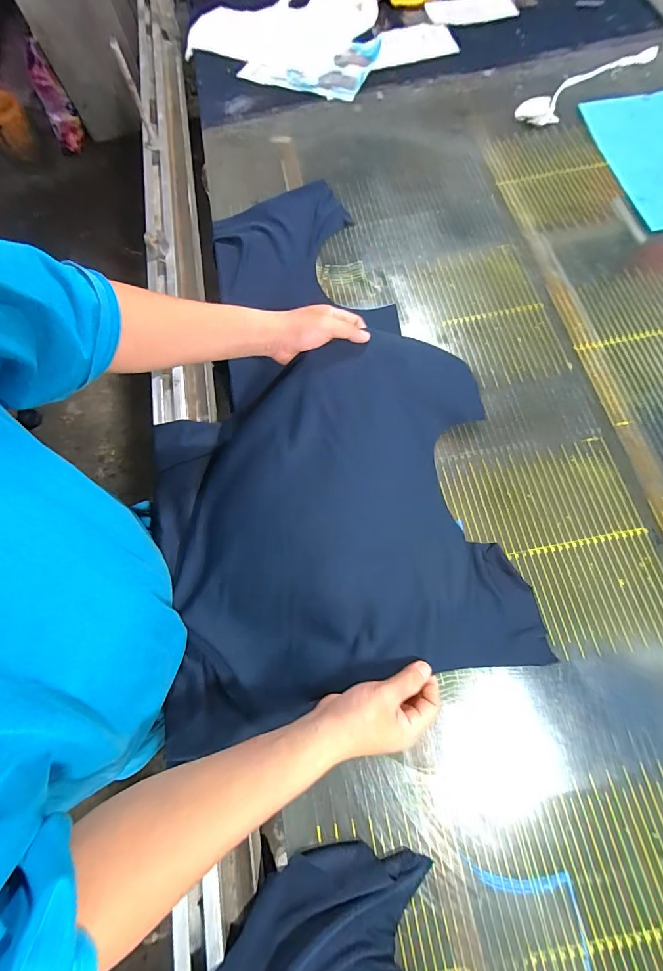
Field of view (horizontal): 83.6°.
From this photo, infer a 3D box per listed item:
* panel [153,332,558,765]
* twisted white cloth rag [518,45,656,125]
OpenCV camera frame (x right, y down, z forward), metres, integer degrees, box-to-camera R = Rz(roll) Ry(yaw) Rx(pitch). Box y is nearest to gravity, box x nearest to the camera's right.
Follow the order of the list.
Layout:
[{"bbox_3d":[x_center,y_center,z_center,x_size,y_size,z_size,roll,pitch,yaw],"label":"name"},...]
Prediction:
[{"bbox_3d":[0.001,0.047,0.478,0.461,0.104,0.425,-13,71,-2],"label":"panel"},{"bbox_3d":[0.570,-0.896,0.825,0.395,0.024,0.068,-36,74,-9],"label":"twisted white cloth rag"}]

